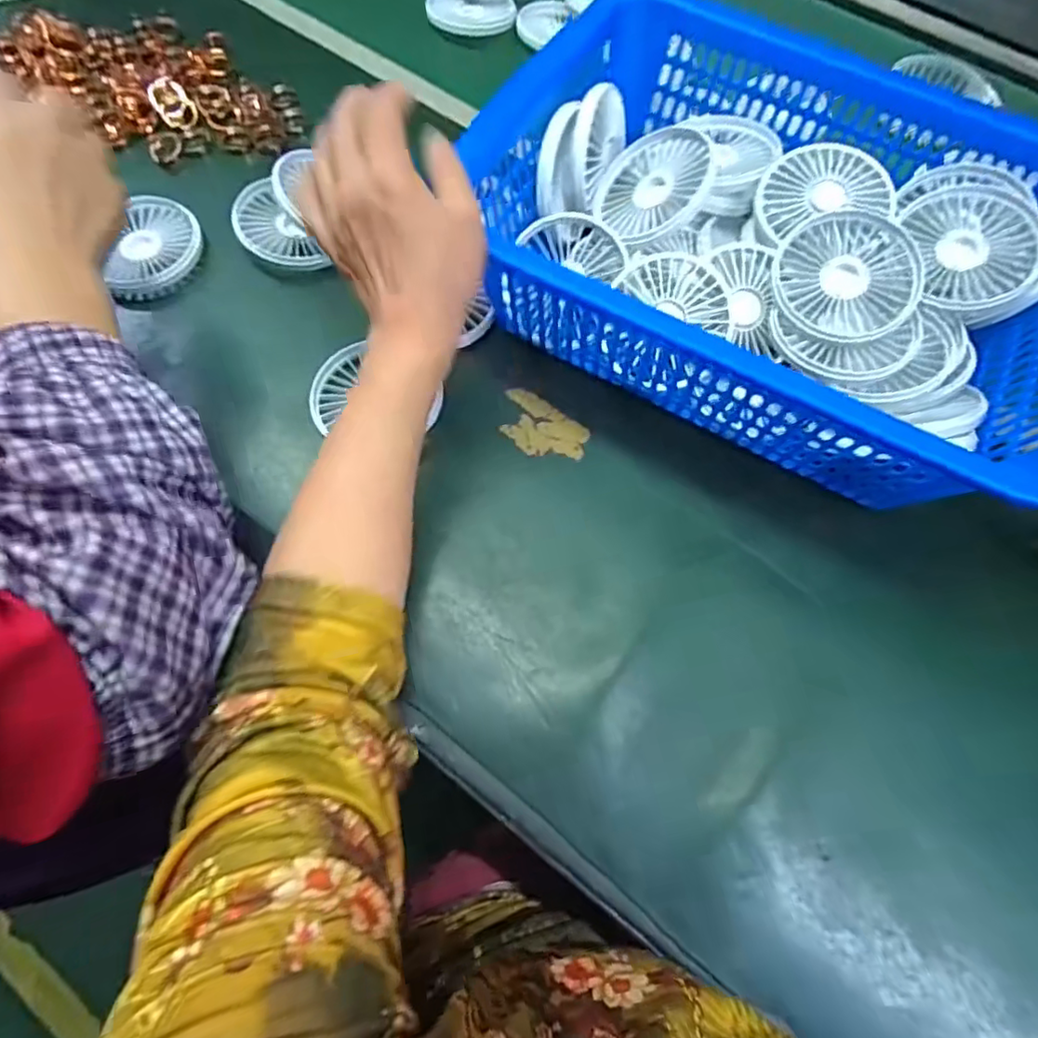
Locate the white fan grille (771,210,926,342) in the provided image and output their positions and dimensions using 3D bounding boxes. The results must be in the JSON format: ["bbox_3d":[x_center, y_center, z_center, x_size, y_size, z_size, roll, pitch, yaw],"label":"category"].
[{"bbox_3d":[0.210,-0.155,0.377,0.085,0.015,0.087,-1,83,10],"label":"white fan grille"}]

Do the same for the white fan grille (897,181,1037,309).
[{"bbox_3d":[0.294,-0.180,0.379,0.089,0.015,0.089,-4,74,15],"label":"white fan grille"}]

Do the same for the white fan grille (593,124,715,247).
[{"bbox_3d":[0.095,-0.237,0.411,0.084,0.010,0.086,14,85,38],"label":"white fan grille"}]

